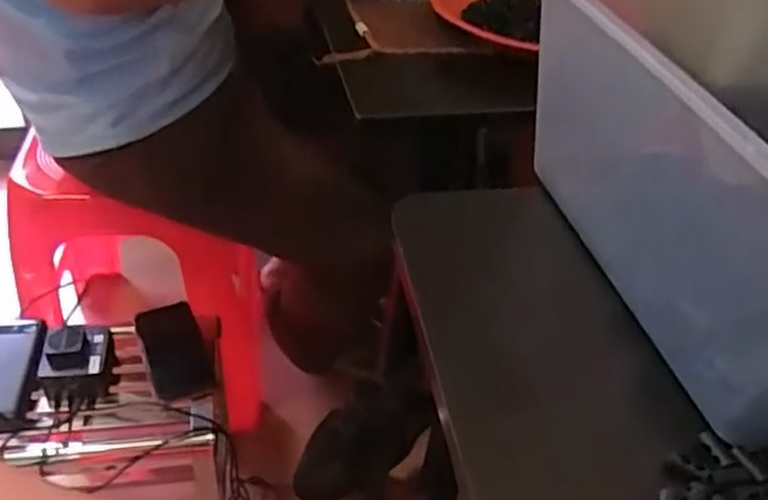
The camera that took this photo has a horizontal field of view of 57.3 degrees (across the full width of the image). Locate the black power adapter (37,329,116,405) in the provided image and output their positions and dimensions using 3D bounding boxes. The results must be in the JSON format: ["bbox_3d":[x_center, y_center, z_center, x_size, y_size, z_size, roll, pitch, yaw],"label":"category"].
[{"bbox_3d":[-0.368,0.138,0.848,0.077,0.067,0.082,-3,41,-10],"label":"black power adapter"}]

